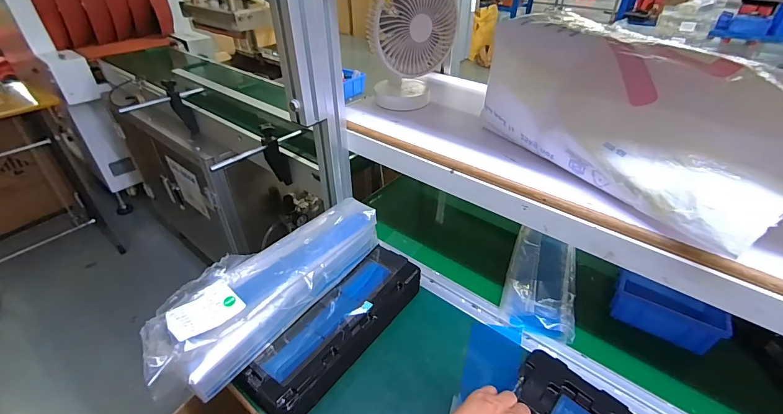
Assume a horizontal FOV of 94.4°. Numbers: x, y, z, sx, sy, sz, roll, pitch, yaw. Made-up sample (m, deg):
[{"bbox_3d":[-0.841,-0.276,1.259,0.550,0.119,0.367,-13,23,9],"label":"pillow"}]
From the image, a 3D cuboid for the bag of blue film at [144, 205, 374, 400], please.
[{"bbox_3d":[-0.166,0.102,0.505,0.108,0.070,0.342,24,43,28],"label":"bag of blue film"}]

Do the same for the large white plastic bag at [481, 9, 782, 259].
[{"bbox_3d":[0.292,-0.120,0.435,0.177,0.139,0.351,-19,41,-23],"label":"large white plastic bag"}]

